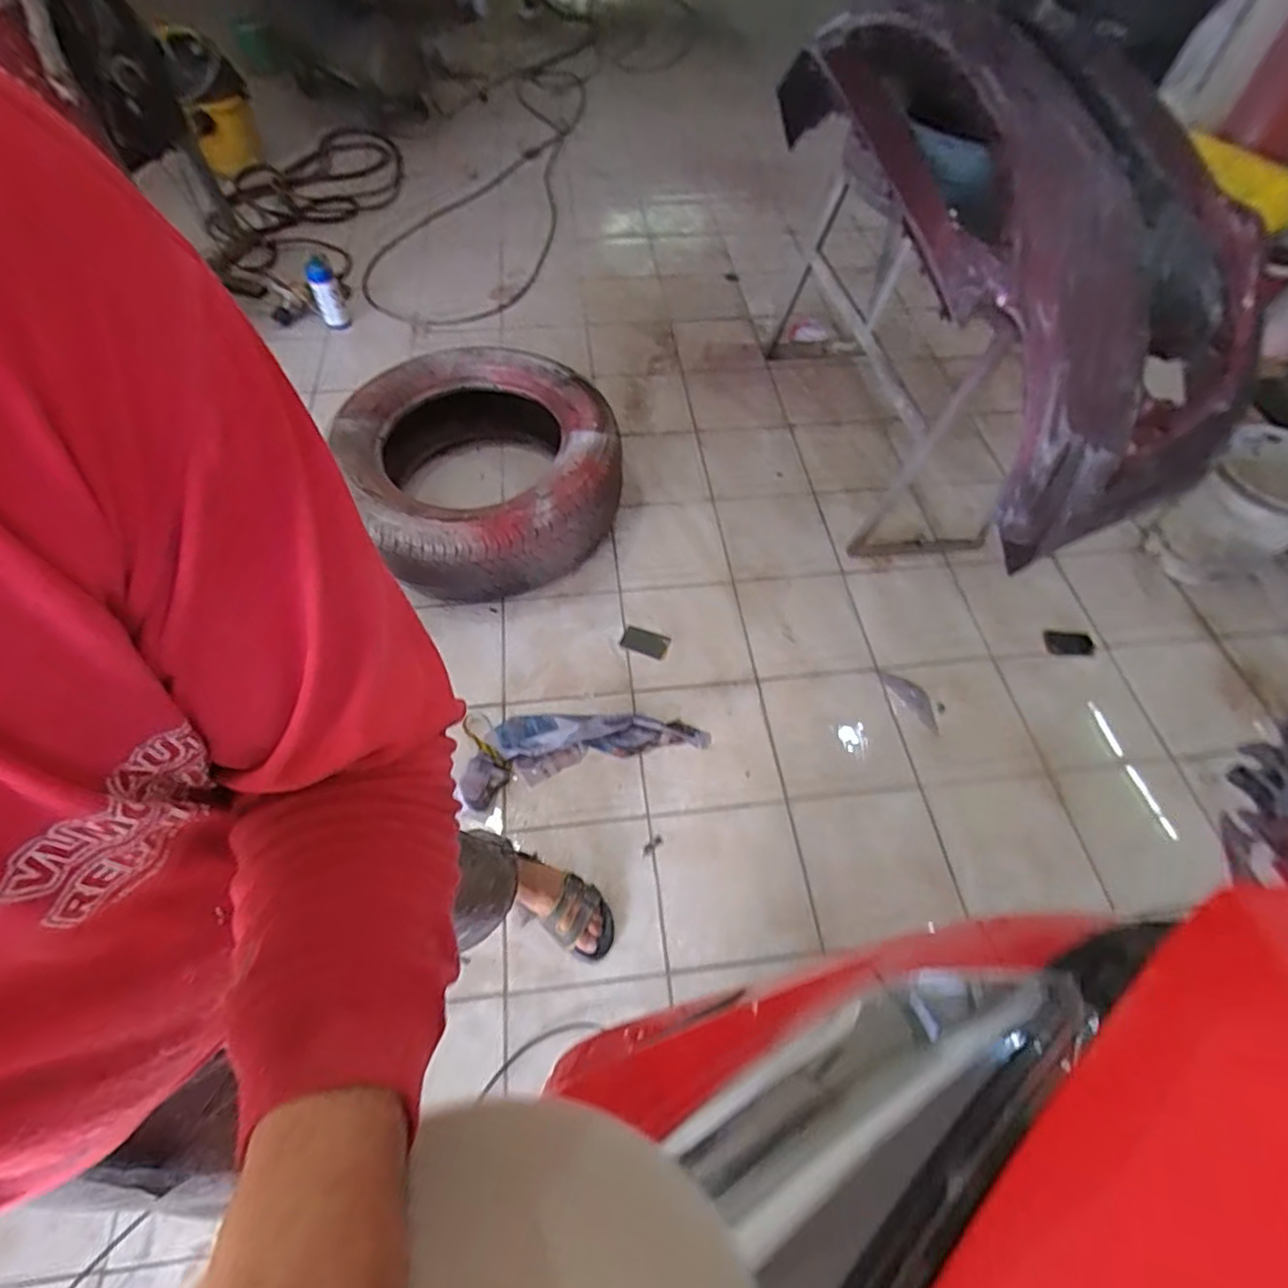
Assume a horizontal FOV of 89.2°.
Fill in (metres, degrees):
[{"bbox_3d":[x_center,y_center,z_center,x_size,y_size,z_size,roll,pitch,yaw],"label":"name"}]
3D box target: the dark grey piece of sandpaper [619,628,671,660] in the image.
[{"bbox_3d":[0.003,-0.003,1.587,0.114,0.013,0.064,19,60,9],"label":"dark grey piece of sandpaper"}]

